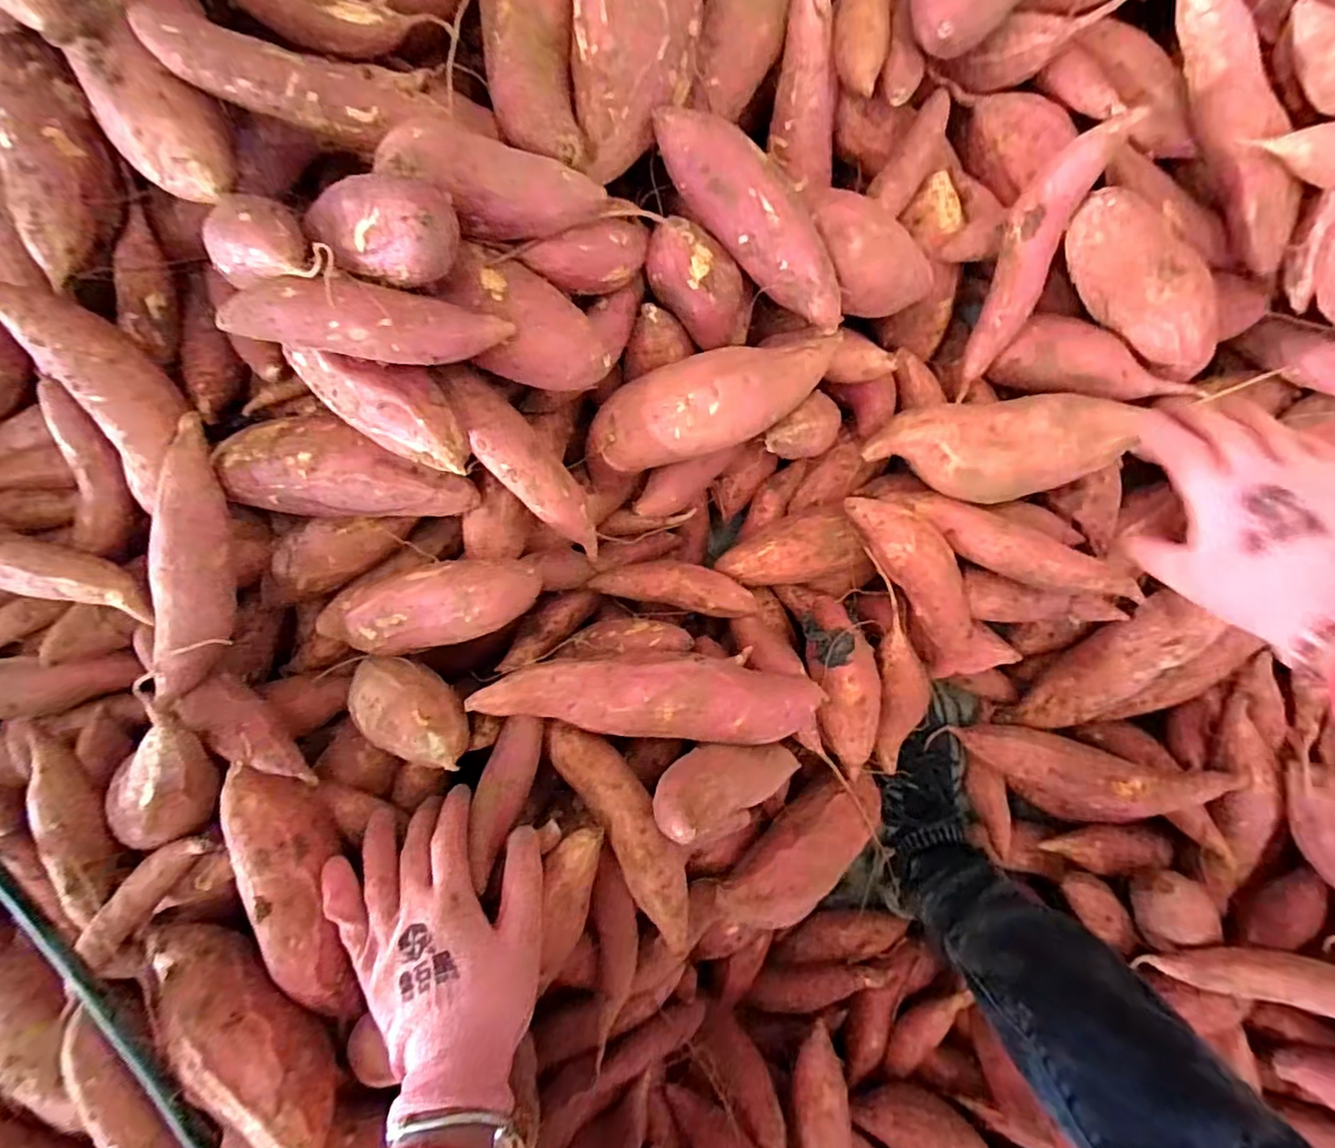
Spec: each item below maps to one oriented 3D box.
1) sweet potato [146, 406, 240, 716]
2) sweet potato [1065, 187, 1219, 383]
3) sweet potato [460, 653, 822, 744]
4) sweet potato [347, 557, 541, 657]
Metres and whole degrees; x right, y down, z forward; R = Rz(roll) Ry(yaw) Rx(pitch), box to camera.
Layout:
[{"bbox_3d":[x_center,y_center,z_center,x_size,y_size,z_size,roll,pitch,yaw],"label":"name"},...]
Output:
[{"bbox_3d":[-0.289,-0.005,0.379,0.040,0.037,0.177,6,94,3],"label":"sweet potato"},{"bbox_3d":[0.331,-0.198,0.428,0.164,0.042,0.054,32,96,-23],"label":"sweet potato"},{"bbox_3d":[-0.006,0.082,0.417,0.235,0.044,0.056,5,94,-13],"label":"sweet potato"},{"bbox_3d":[-0.147,0.020,0.396,0.135,0.036,0.052,-17,92,5],"label":"sweet potato"}]

